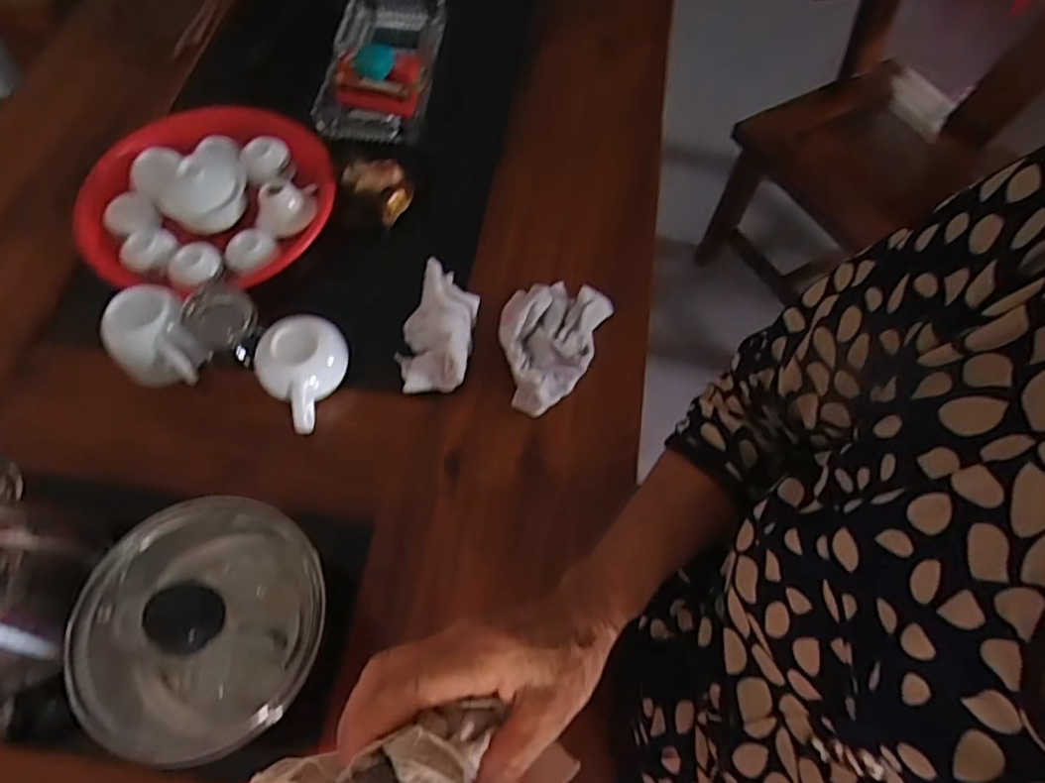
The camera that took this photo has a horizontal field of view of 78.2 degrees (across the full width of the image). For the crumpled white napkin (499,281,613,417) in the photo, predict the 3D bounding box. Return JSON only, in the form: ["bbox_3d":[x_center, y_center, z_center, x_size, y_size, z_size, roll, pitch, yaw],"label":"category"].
[{"bbox_3d":[0.022,-0.051,0.605,0.096,0.038,0.139,20,64,7],"label":"crumpled white napkin"}]

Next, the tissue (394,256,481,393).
[{"bbox_3d":[-0.080,-0.063,0.600,0.071,0.059,0.127,8,63,1],"label":"tissue"}]

